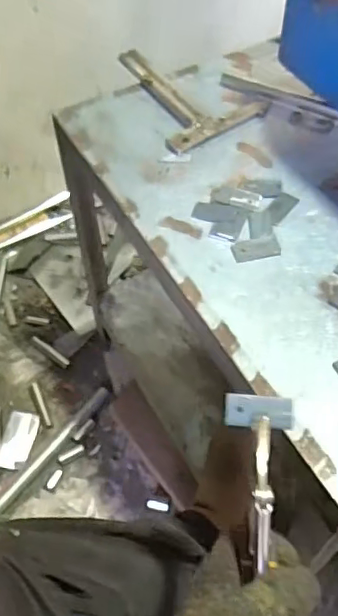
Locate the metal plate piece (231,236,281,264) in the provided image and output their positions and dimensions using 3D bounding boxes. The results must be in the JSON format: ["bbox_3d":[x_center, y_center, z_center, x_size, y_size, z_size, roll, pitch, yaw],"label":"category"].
[{"bbox_3d":[0.093,-0.063,0.609,0.051,0.004,0.027,-12,54,-7],"label":"metal plate piece"}]

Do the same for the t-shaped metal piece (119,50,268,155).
[{"bbox_3d":[0.022,-0.294,0.767,0.144,0.020,0.205,-26,57,-16],"label":"t-shaped metal piece"}]

